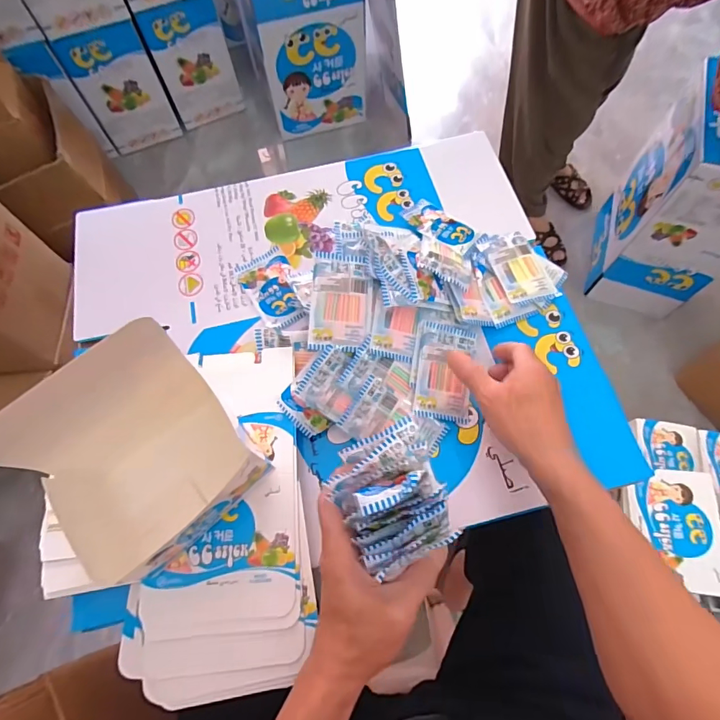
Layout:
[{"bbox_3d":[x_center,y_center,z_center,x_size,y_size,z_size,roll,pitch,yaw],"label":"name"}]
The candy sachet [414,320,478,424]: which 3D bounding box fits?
[{"bbox_3d":[0.095,0.013,0.474,0.068,0.008,0.104,10,78,-14],"label":"candy sachet"}]

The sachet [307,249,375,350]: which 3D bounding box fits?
[{"bbox_3d":[-0.019,-0.062,0.463,0.065,0.010,0.103,4,86,-11],"label":"sachet"}]

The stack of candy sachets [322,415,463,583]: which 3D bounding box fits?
[{"bbox_3d":[0.025,0.099,0.321,0.080,0.045,0.092,-24,69,-8],"label":"stack of candy sachets"}]

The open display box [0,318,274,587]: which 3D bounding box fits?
[{"bbox_3d":[-0.170,0.085,0.342,0.155,0.182,0.109,-40,73,-14],"label":"open display box"}]

